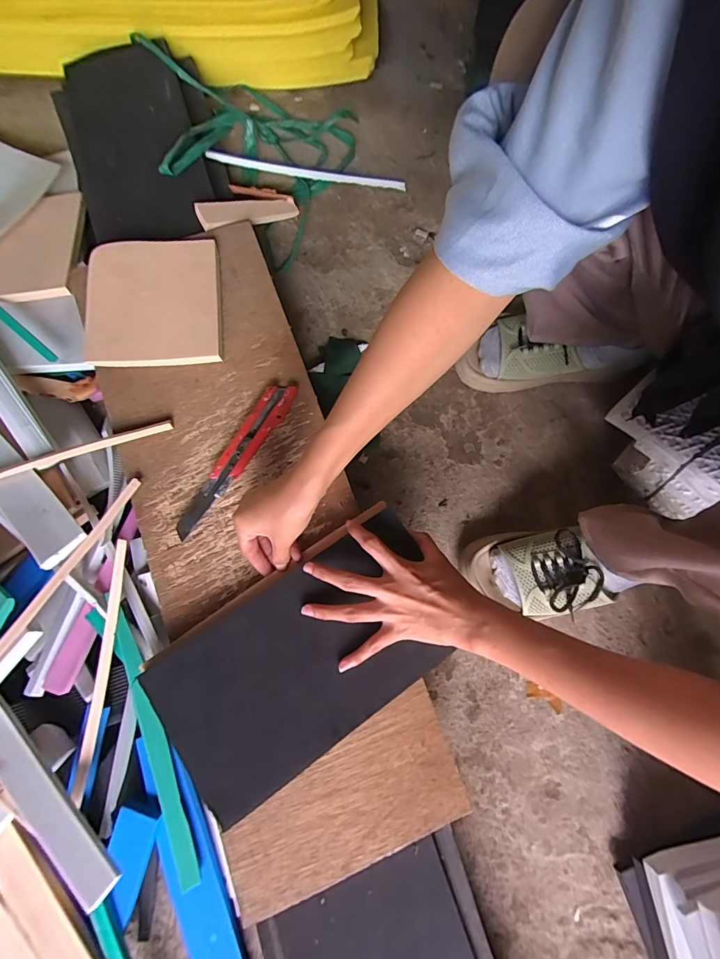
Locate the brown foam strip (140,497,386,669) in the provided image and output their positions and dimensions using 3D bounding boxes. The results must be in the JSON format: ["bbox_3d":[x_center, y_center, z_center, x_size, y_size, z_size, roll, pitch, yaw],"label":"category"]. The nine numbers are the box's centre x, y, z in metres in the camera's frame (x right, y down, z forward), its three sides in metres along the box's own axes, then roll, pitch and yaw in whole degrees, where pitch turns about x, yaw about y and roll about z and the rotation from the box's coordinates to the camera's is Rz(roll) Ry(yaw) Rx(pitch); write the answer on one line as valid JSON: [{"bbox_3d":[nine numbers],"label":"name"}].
[{"bbox_3d":[-0.091,0.102,0.410,0.278,0.021,0.014,-33,81,-10],"label":"brown foam strip"}]

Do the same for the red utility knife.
[{"bbox_3d":[-0.133,-0.024,0.439,0.030,0.013,0.197,31,79,5],"label":"red utility knife"}]

